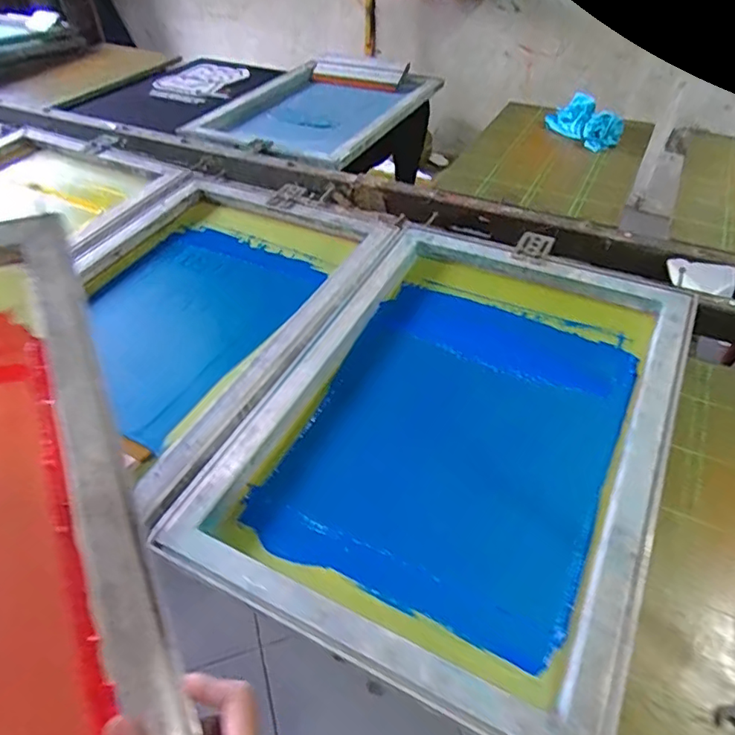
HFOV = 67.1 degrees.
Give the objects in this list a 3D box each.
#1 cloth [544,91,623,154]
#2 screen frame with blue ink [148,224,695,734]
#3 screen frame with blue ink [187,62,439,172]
[{"bbox_3d":[0.536,-0.613,1.377,0.115,0.080,0.210,-18,47,-19],"label":"cloth"},{"bbox_3d":[0.127,0.050,0.720,0.486,0.044,0.673,20,52,20],"label":"screen frame with blue ink"},{"bbox_3d":[-0.115,-0.735,1.580,0.506,0.062,0.738,22,48,23],"label":"screen frame with blue ink"}]

